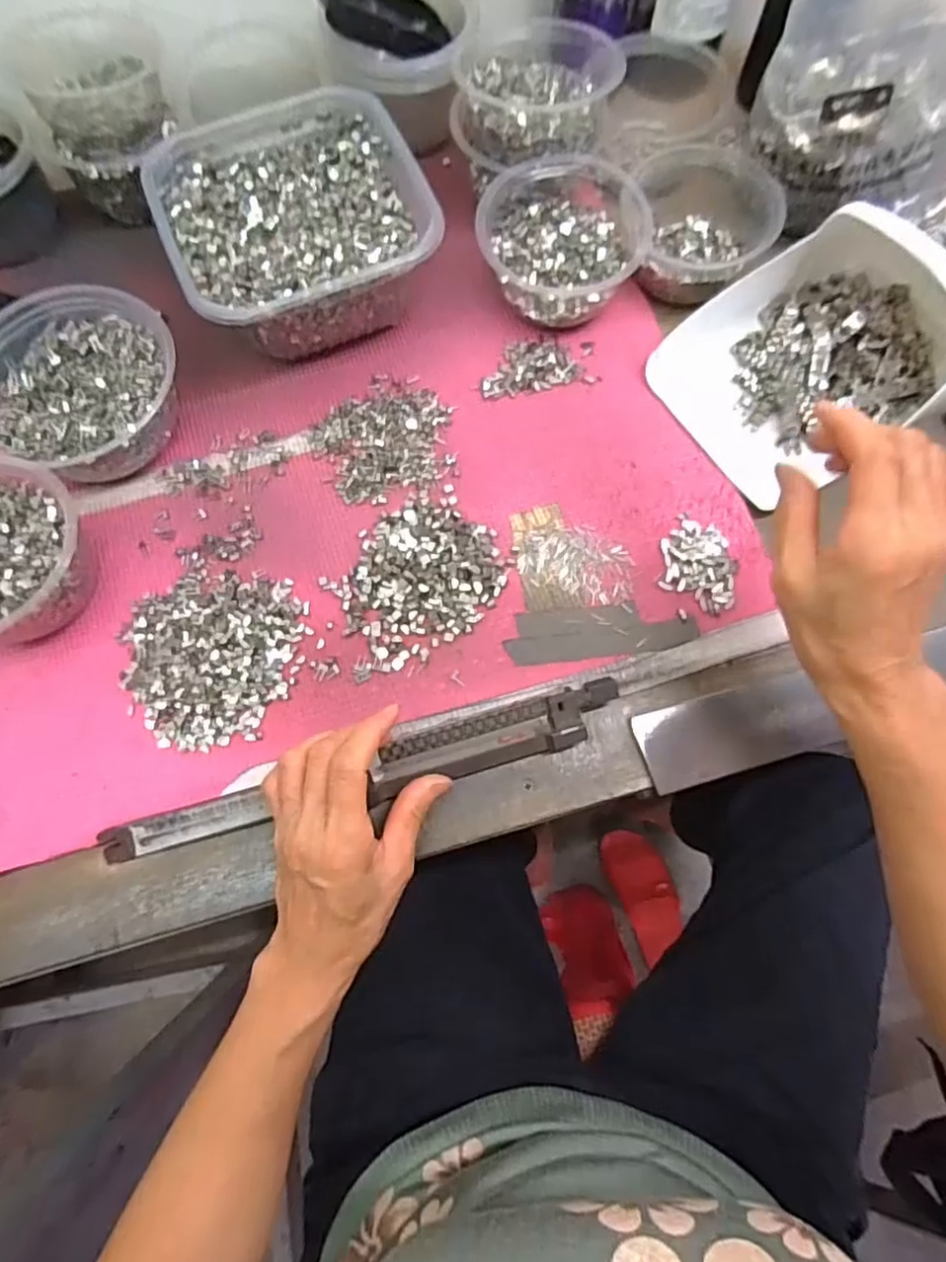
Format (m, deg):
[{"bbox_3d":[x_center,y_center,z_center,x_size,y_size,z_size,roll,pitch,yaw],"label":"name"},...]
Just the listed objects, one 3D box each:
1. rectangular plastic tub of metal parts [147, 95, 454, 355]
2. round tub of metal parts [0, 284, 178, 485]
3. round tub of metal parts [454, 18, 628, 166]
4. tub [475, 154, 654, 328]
[{"bbox_3d":[-0.124,-0.288,0.457,0.172,0.071,0.174,-21,73,-7],"label":"rectangular plastic tub of metal parts"},{"bbox_3d":[-0.262,-0.159,0.428,0.123,0.056,0.125,0,72,0],"label":"round tub of metal parts"},{"bbox_3d":[0.047,-0.388,0.459,0.107,0.048,0.112,0,72,0],"label":"round tub of metal parts"},{"bbox_3d":[0.066,-0.283,0.462,0.113,0.060,0.110,0,72,0],"label":"tub"}]

